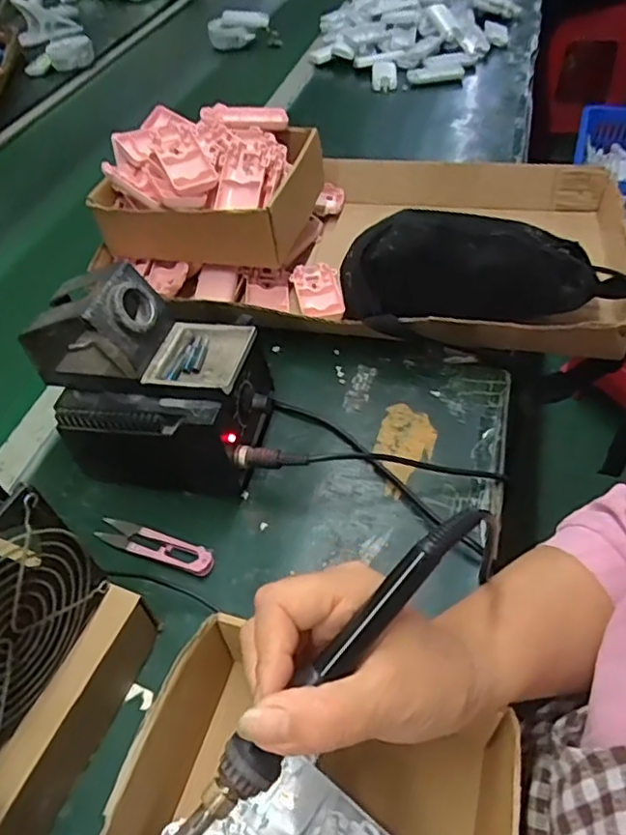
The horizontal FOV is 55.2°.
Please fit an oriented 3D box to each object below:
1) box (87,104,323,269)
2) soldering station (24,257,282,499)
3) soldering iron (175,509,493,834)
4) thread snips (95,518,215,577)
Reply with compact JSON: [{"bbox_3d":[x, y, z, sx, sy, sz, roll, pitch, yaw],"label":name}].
[{"bbox_3d":[-0.113,-0.263,0.672,0.210,0.100,0.192,9,50,13],"label":"box"},{"bbox_3d":[-0.129,-0.029,0.480,0.172,0.159,0.116,2,48,7],"label":"soldering station"},{"bbox_3d":[0.000,0.108,0.236,0.199,0.013,0.018,-45,58,-13],"label":"soldering iron"},{"bbox_3d":[-0.124,0.098,0.466,0.103,0.012,0.023,14,51,18],"label":"thread snips"}]

